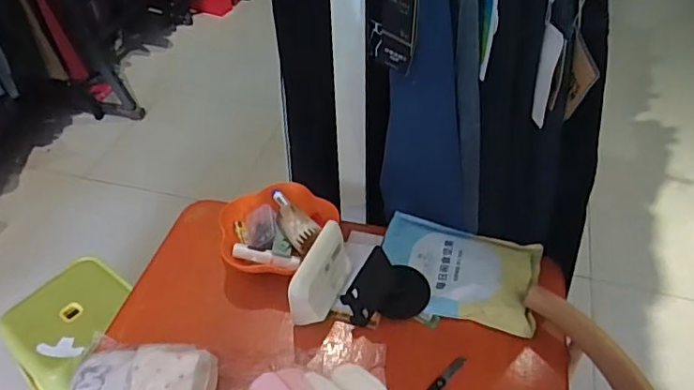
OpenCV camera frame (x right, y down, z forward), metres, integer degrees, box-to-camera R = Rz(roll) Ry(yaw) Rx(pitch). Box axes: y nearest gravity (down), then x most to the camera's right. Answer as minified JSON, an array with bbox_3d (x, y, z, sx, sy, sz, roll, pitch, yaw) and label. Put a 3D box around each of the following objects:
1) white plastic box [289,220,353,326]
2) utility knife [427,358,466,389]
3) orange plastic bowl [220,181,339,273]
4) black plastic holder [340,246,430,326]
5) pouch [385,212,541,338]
[{"bbox_3d":[-0.036,0.119,0.800,0.041,0.096,0.140,17,48,19],"label":"white plastic box"},{"bbox_3d":[0.125,0.260,0.747,0.107,0.006,0.013,-35,55,-29],"label":"utility knife"},{"bbox_3d":[-0.118,0.049,0.894,0.182,0.046,0.175,15,48,17],"label":"orange plastic bowl"},{"bbox_3d":[0.063,0.129,0.798,0.130,0.093,0.083,-24,49,-20],"label":"black plastic holder"},{"bbox_3d":[0.175,0.115,0.864,0.240,0.029,0.175,12,47,12],"label":"pouch"}]

